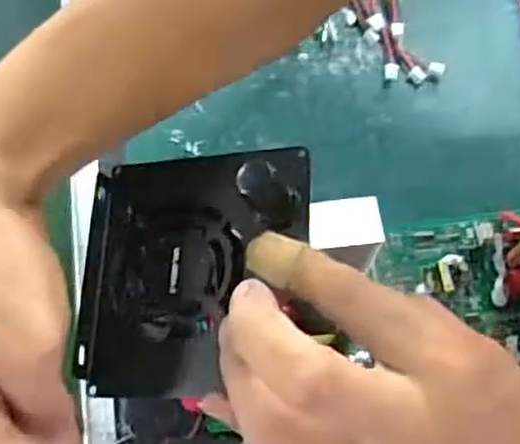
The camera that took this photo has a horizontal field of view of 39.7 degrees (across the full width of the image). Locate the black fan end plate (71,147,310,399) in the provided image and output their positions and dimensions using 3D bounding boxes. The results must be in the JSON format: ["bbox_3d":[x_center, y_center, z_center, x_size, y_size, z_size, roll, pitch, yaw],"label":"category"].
[{"bbox_3d":[-0.027,0.019,0.284,0.091,0.005,0.097,-3,69,16],"label":"black fan end plate"}]

